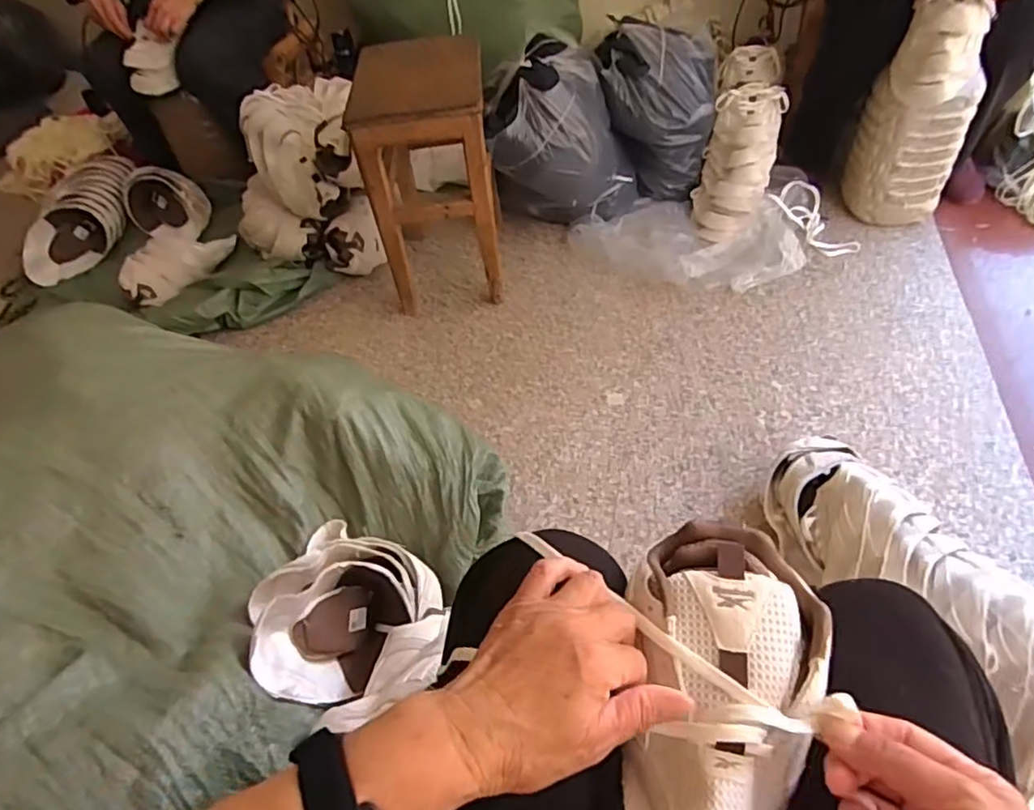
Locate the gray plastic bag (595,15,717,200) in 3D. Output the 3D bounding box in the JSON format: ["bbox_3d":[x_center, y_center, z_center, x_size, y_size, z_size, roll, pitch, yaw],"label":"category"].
[{"bbox_3d":[0.320,-0.679,1.423,0.262,0.324,0.195,5,50,11],"label":"gray plastic bag"}]

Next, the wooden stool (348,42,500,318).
[{"bbox_3d":[-0.159,-0.449,1.220,0.226,0.442,0.302,-5,49,2],"label":"wooden stool"}]

